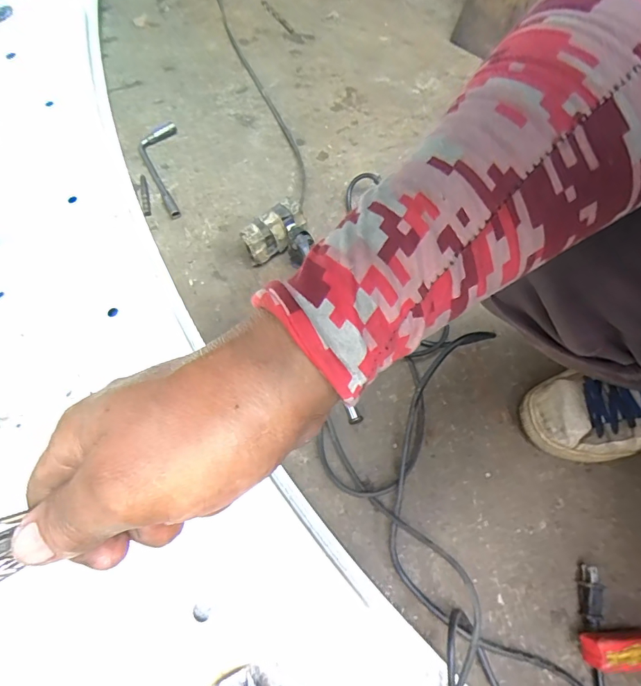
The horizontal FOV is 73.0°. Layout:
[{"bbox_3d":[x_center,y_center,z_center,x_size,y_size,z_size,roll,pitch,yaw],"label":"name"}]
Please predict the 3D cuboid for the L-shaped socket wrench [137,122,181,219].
[{"bbox_3d":[-0.249,-0.270,0.666,0.059,0.022,0.192,-9,67,-5],"label":"L-shaped socket wrench"}]

